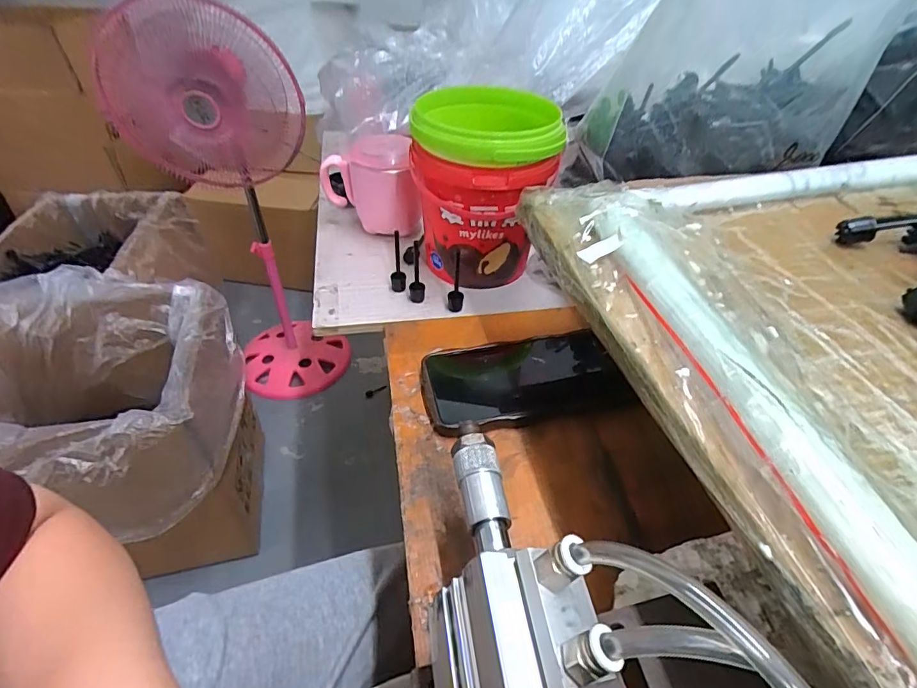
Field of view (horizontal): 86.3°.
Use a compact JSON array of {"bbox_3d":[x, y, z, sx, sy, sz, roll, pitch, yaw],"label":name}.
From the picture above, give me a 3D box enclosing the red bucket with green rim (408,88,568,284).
[{"bbox_3d":[0.021,-0.147,0.471,0.122,0.153,0.122,1,44,-1],"label":"red bucket with green rim"}]

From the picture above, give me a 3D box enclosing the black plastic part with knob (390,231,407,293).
[{"bbox_3d":[-0.059,-0.077,0.464,0.013,0.053,0.019,-17,47,-20],"label":"black plastic part with knob"}]

